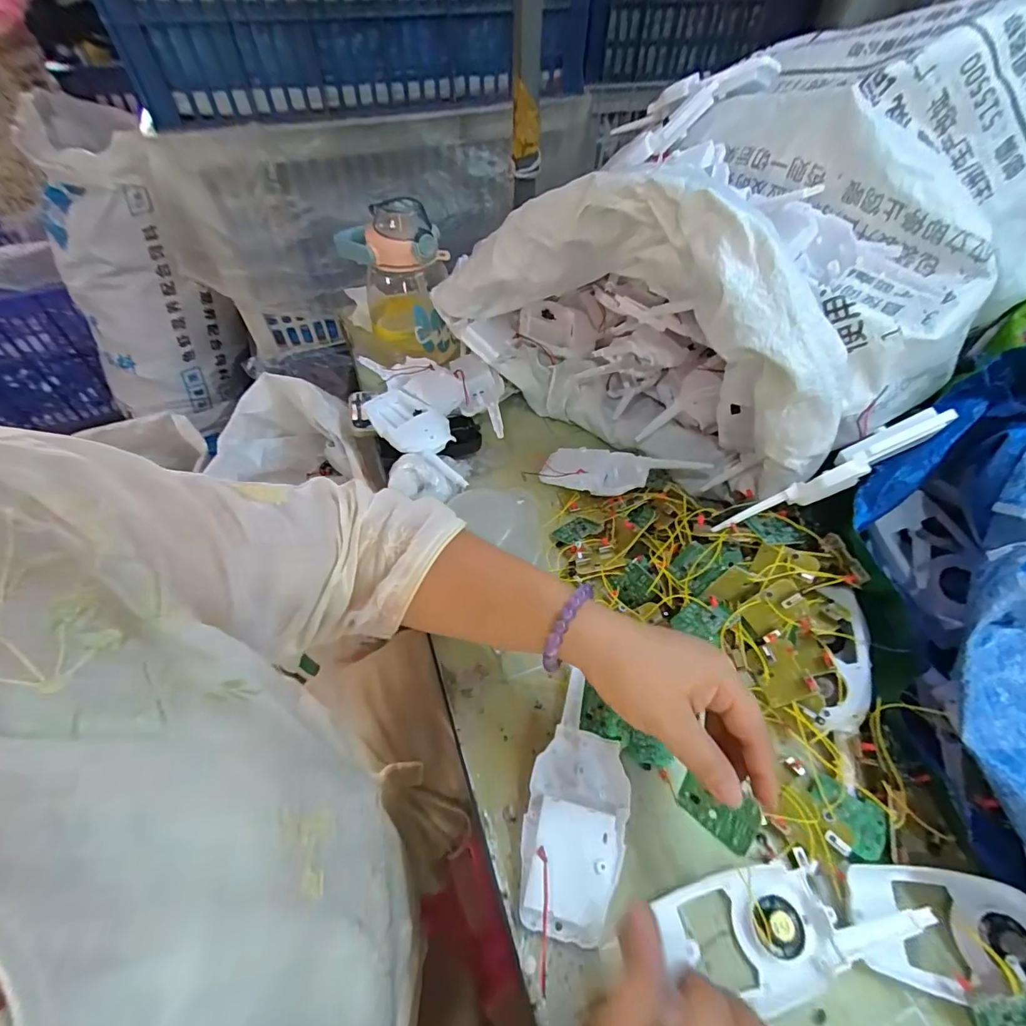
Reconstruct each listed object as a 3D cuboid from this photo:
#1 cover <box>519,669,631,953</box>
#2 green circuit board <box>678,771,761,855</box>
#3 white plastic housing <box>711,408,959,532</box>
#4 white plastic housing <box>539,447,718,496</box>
[{"bbox_3d":[0.043,0.190,0.307,0.063,0.023,0.139,10,52,6],"label":"cover"},{"bbox_3d":[0.114,0.166,0.260,0.041,0.004,0.028,21,95,42],"label":"green circuit board"},{"bbox_3d":[0.228,-0.023,0.338,0.159,0.023,0.025,-35,46,29],"label":"white plastic housing"},{"bbox_3d":[0.109,-0.045,0.474,0.159,0.023,0.057,2,50,18],"label":"white plastic housing"}]

